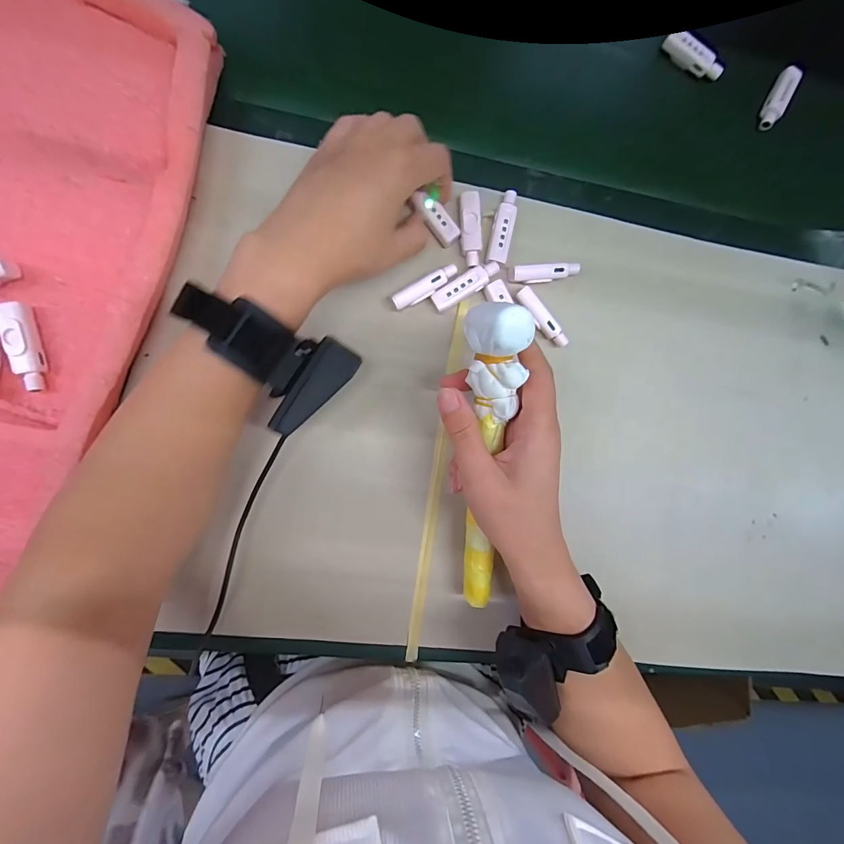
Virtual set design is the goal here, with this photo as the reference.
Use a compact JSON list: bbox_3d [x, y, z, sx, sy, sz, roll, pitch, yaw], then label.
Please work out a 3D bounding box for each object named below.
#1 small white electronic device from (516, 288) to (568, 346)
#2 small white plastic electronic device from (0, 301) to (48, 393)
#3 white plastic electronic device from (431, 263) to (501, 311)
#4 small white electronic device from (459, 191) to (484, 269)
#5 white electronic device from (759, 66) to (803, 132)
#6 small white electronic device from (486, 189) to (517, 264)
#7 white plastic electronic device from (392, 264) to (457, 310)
[{"bbox_3d":[0.097,-0.083,0.308,0.012,0.007,0.056,-39,96,-9],"label":"small white electronic device"},{"bbox_3d":[-0.257,-0.049,0.250,0.015,0.013,0.057,-12,91,-11],"label":"small white plastic electronic device"},{"bbox_3d":[0.034,-0.106,0.301,0.055,0.016,0.015,-32,95,-10],"label":"white plastic electronic device"},{"bbox_3d":[0.038,-0.149,0.299,0.016,0.007,0.056,-3,89,-11],"label":"small white electronic device"},{"bbox_3d":[0.322,-0.293,0.348,0.014,0.012,0.059,29,84,-9],"label":"white electronic device"},{"bbox_3d":[0.064,-0.152,0.306,0.015,0.011,0.060,13,86,-10],"label":"small white electronic device"},{"bbox_3d":[0.003,-0.104,0.297,0.055,0.009,0.014,-31,94,-10],"label":"white plastic electronic device"}]

